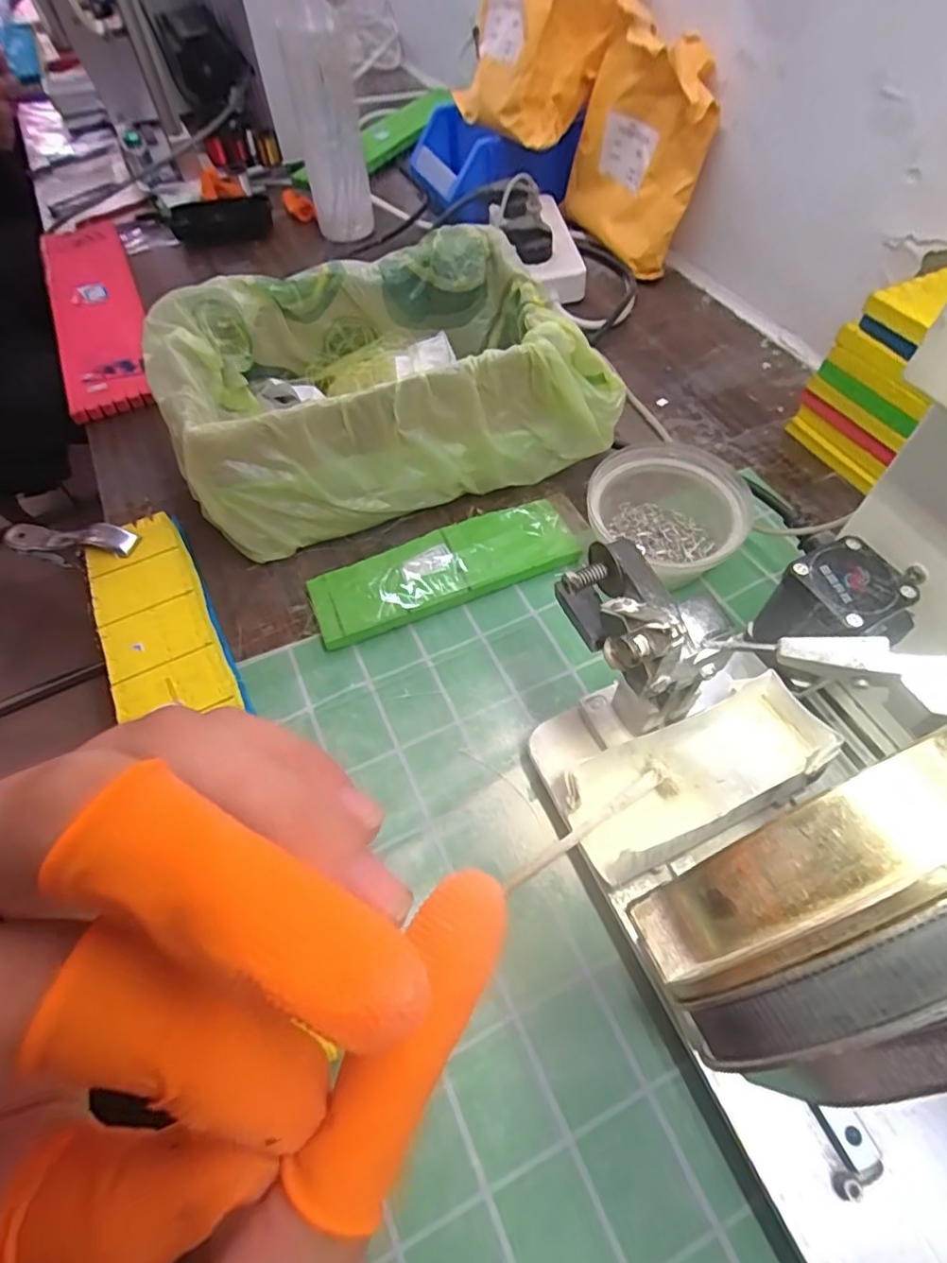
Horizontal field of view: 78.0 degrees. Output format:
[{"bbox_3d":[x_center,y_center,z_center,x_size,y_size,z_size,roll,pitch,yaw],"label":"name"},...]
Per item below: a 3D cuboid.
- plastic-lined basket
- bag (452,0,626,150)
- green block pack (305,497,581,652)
[{"bbox_3d":[-0.065,-0.172,0.422,0.297,0.116,0.161,-15,58,-7],"label":"plastic-lined basket"},{"bbox_3d":[0.062,-0.581,0.547,0.119,0.153,0.150,-22,59,-11],"label":"bag"},{"bbox_3d":[-0.020,-0.042,0.391,0.175,0.015,0.057,-21,59,-10],"label":"green block pack"}]

